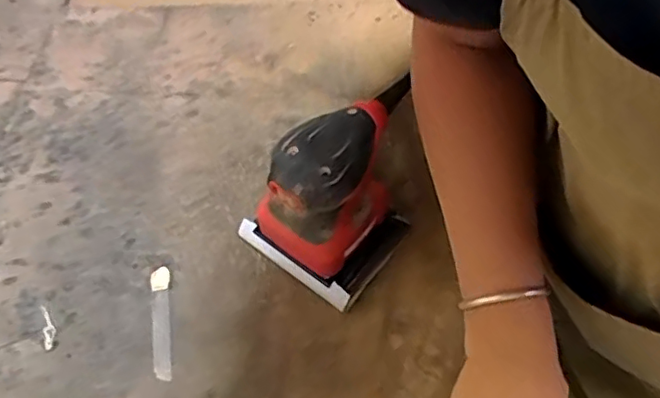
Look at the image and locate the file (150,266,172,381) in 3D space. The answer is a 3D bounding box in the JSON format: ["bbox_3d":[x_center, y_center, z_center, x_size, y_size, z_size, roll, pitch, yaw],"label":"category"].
[{"bbox_3d":[-0.148,0.106,0.516,0.017,0.004,0.103,-7,56,-6],"label":"file"}]

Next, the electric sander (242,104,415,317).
[{"bbox_3d":[0.001,-0.005,0.514,0.121,0.132,0.118,33,61,19],"label":"electric sander"}]

